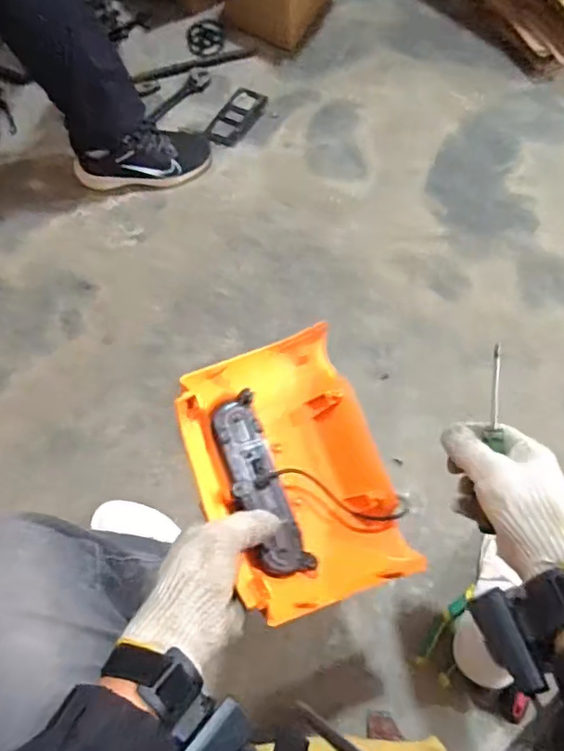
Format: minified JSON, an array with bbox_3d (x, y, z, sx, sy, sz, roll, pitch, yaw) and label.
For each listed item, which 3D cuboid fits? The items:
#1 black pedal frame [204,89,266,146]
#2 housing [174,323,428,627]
[{"bbox_3d":[-0.092,-0.513,1.088,0.069,0.011,0.139,30,72,10],"label":"black pedal frame"},{"bbox_3d":[0.012,0.084,0.491,0.177,0.060,0.235,-13,76,-40],"label":"housing"}]

